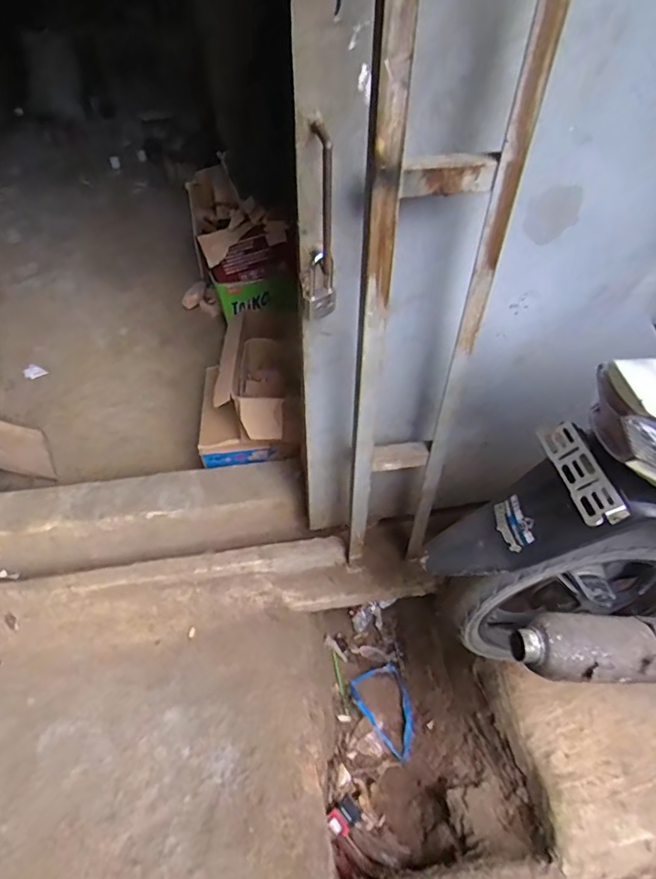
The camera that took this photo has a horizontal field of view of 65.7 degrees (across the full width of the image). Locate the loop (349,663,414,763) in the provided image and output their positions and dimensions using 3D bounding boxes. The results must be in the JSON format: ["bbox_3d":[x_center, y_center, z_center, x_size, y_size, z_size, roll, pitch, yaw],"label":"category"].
[{"bbox_3d":[0.177,0.765,1.435,0.166,0.023,0.245,-5,40,-31],"label":"loop"}]

